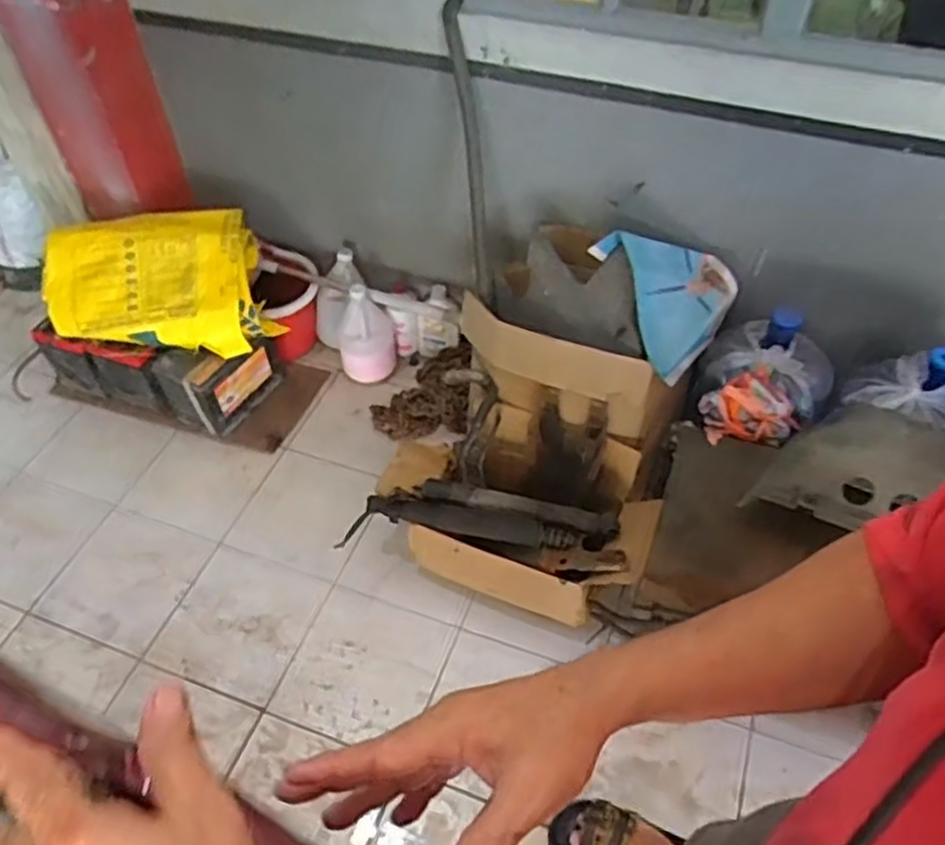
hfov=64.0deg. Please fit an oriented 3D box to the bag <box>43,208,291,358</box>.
[{"bbox_3d":[-0.741,-0.353,1.821,0.506,0.196,0.330,2,49,4],"label":"bag"}]

